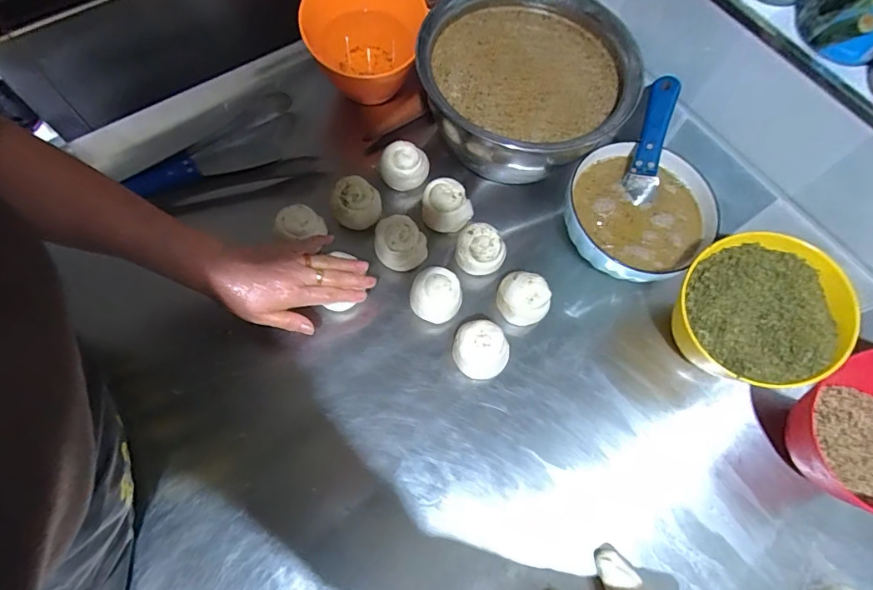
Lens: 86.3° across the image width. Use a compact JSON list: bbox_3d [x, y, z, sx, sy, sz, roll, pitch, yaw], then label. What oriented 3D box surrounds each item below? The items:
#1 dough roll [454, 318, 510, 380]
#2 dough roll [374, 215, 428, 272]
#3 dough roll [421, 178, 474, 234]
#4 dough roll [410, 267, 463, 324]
[{"bbox_3d":[0.049,0.063,0.522,0.060,0.052,0.053,33,70,9],"label":"dough roll"},{"bbox_3d":[-0.043,-0.061,0.566,0.062,0.057,0.058,-5,69,-6],"label":"dough roll"},{"bbox_3d":[0.014,-0.113,0.585,0.064,0.047,0.051,5,68,-2],"label":"dough roll"},{"bbox_3d":[-0.001,0.005,0.542,0.054,0.058,0.053,1,68,-4],"label":"dough roll"}]

